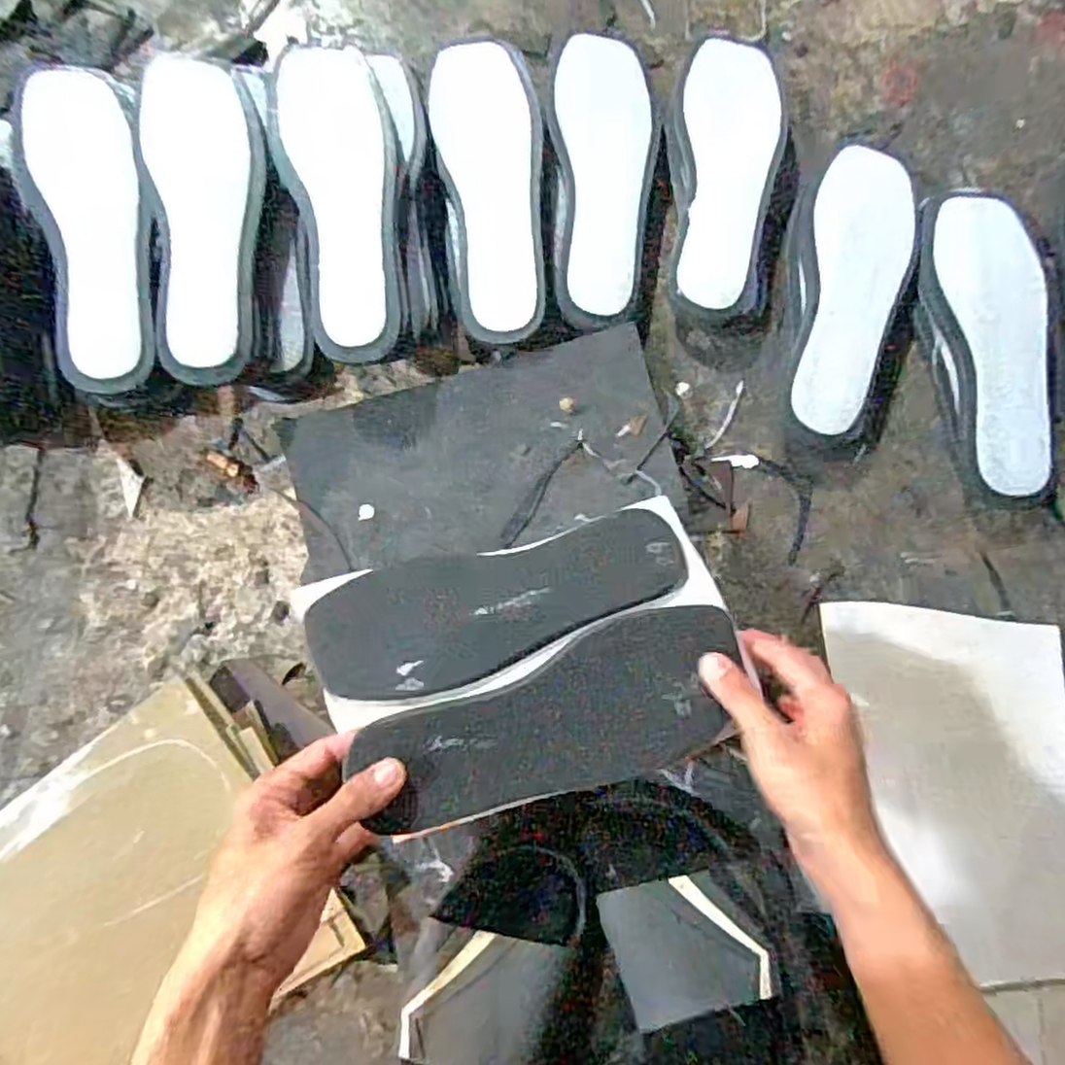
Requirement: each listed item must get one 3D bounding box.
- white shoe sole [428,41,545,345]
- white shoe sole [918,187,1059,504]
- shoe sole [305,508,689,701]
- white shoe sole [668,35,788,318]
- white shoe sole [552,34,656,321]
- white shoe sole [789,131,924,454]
[{"bbox_3d":[-0.030,-0.275,0.540,0.081,0.022,0.239,-9,81,1],"label":"white shoe sole"},{"bbox_3d":[0.359,-0.148,0.534,0.084,0.032,0.248,-7,81,1],"label":"white shoe sole"},{"bbox_3d":[-0.018,0.048,0.452,0.247,0.007,0.084,-13,74,-8],"label":"shoe sole"},{"bbox_3d":[0.152,-0.291,0.566,0.086,0.035,0.239,10,82,4],"label":"white shoe sole"},{"bbox_3d":[0.054,-0.285,0.543,0.077,0.012,0.236,3,82,3],"label":"white shoe sole"},{"bbox_3d":[0.250,-0.183,0.543,0.093,0.043,0.247,5,82,3],"label":"white shoe sole"}]

